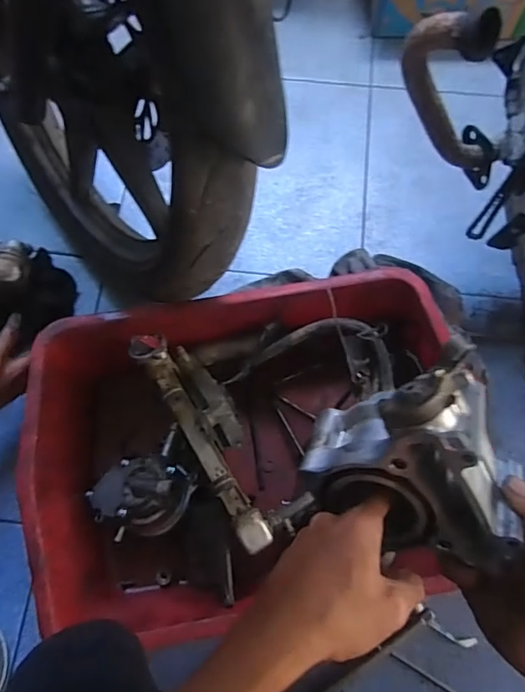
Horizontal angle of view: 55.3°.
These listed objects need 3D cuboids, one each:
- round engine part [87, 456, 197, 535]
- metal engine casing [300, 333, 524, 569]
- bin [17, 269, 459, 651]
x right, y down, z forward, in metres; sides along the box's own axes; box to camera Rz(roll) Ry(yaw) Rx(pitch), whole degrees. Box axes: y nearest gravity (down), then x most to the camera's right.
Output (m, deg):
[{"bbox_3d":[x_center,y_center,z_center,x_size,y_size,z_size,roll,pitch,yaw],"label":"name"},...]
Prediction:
[{"bbox_3d":[-0.155,0.179,0.624,0.121,0.057,0.095,7,58,26],"label":"round engine part"},{"bbox_3d":[0.106,0.075,0.337,0.138,0.105,0.122,5,71,3],"label":"metal engine casing"},{"bbox_3d":[-0.016,0.122,0.619,0.485,0.160,0.357,-11,71,-3],"label":"bin"}]

